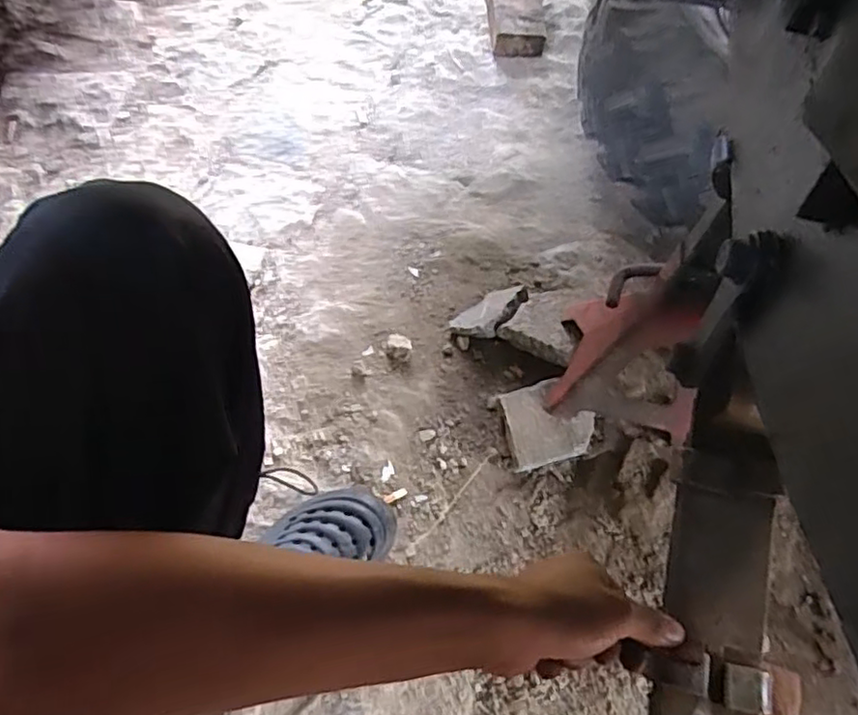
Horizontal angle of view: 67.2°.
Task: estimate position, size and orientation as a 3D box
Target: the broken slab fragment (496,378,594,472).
[{"bbox_3d":[0.145,0.085,0.801,0.102,0.048,0.104,-7,59,-7],"label":"broken slab fragment"}]

